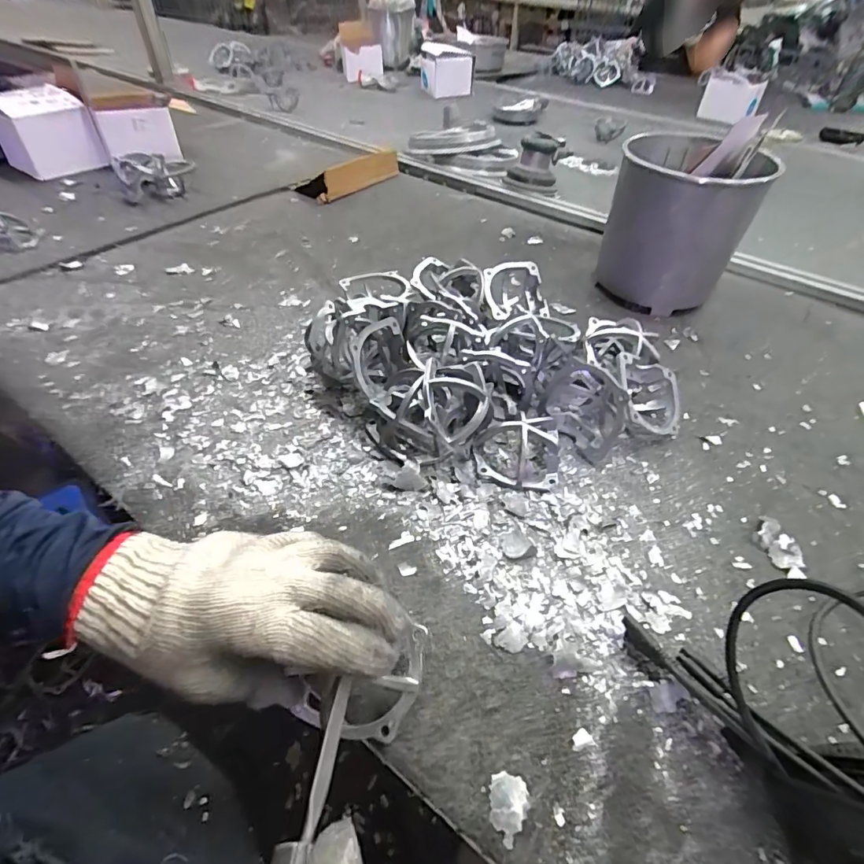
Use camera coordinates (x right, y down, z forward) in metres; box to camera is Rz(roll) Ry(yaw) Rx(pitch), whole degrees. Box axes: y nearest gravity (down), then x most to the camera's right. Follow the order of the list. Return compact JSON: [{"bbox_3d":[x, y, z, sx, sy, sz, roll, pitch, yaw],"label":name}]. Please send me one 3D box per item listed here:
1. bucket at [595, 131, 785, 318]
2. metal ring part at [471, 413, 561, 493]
[{"bbox_3d":[0.328,-0.284,0.644,0.168,0.171,0.179,2,46,-2],"label":"bucket"},{"bbox_3d":[0.078,0.018,0.430,0.074,0.039,0.064,2,46,-1],"label":"metal ring part"}]

